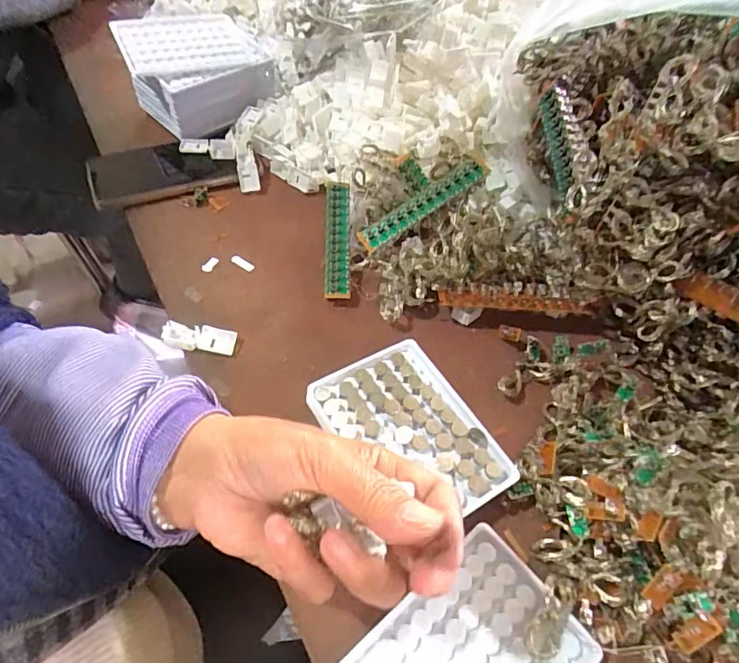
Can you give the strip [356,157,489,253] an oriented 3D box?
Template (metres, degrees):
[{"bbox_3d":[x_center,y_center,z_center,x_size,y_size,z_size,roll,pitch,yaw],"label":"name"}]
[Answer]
[{"bbox_3d":[0.047,-0.112,0.418,0.127,0.013,0.023,-34,61,-5],"label":"strip"}]

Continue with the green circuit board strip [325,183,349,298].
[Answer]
[{"bbox_3d":[-0.030,-0.085,0.442,0.022,0.011,0.124,0,66,-4],"label":"green circuit board strip"}]

